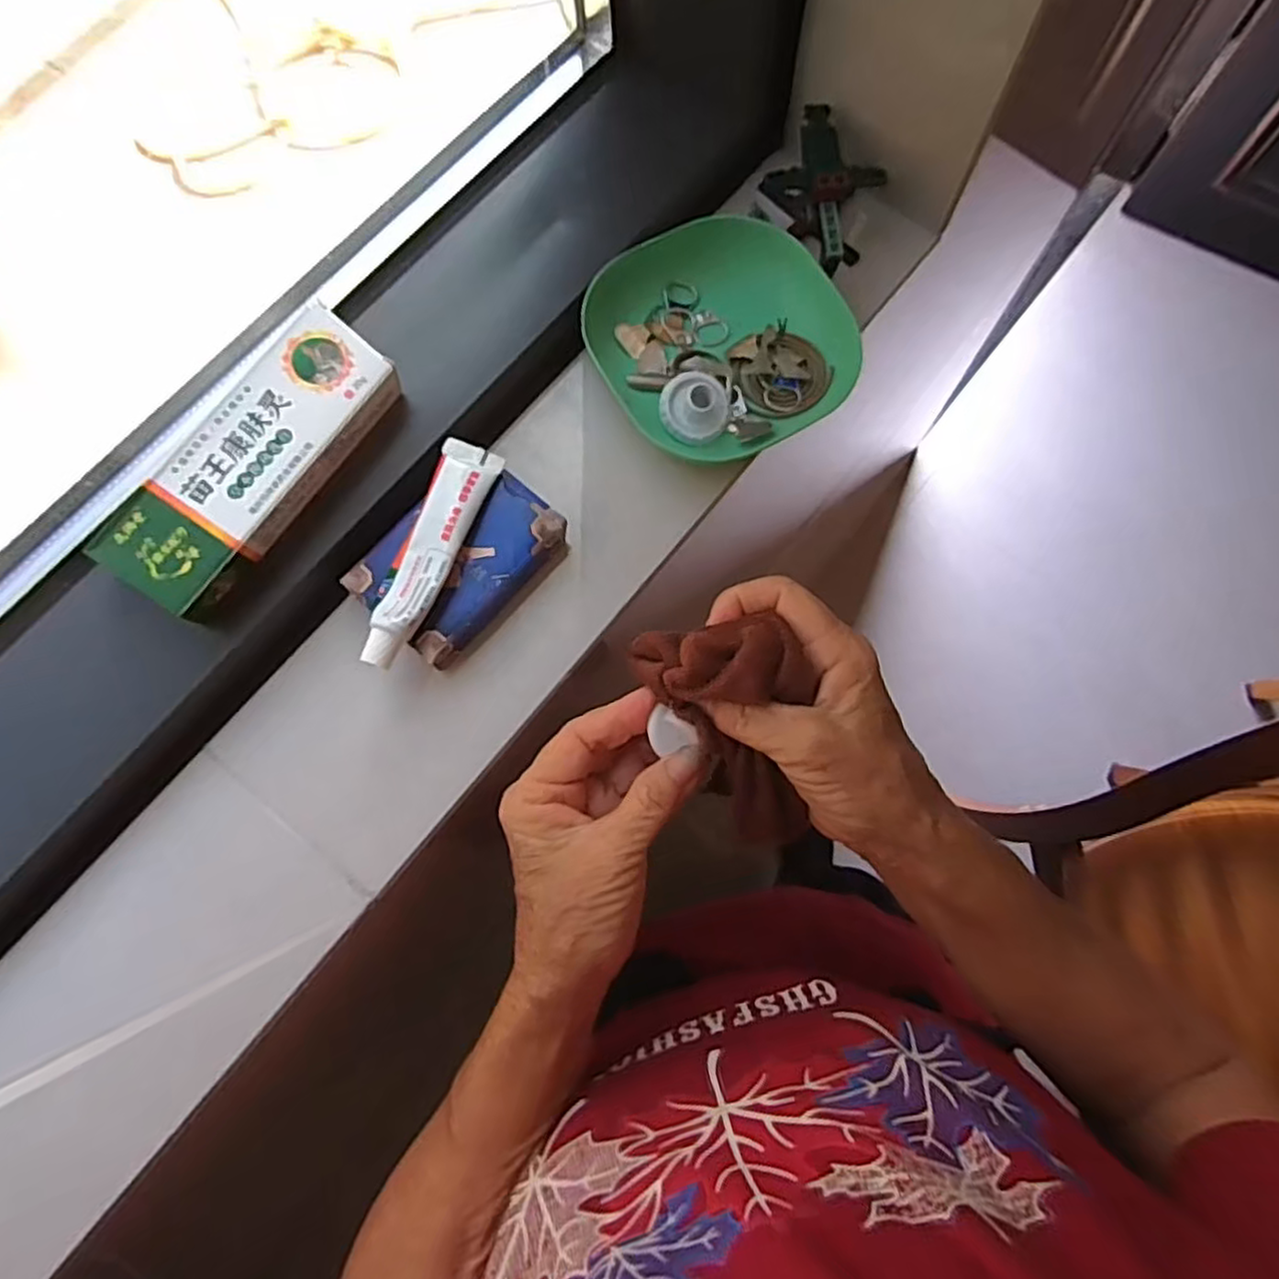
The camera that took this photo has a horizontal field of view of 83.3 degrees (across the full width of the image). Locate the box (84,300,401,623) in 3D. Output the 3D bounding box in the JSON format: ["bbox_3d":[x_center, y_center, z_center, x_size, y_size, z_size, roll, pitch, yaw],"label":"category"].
[{"bbox_3d":[-0.166,-0.077,0.315,0.045,0.029,0.140,34,78,10],"label":"box"}]

